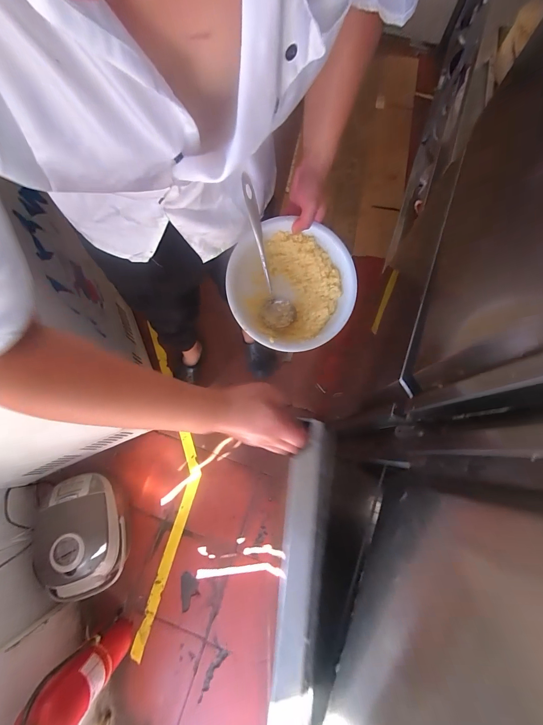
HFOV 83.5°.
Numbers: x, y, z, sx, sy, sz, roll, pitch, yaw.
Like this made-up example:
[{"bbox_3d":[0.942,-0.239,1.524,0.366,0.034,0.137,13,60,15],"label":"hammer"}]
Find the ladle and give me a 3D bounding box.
[{"bbox_3d":[-0.010,-0.193,0.561,0.066,0.043,0.263,-15,115,-5],"label":"ladle"}]

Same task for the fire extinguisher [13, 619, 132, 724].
[{"bbox_3d":[-0.552,0.913,0.842,0.129,0.417,0.166,20,75,5],"label":"fire extinguisher"}]

